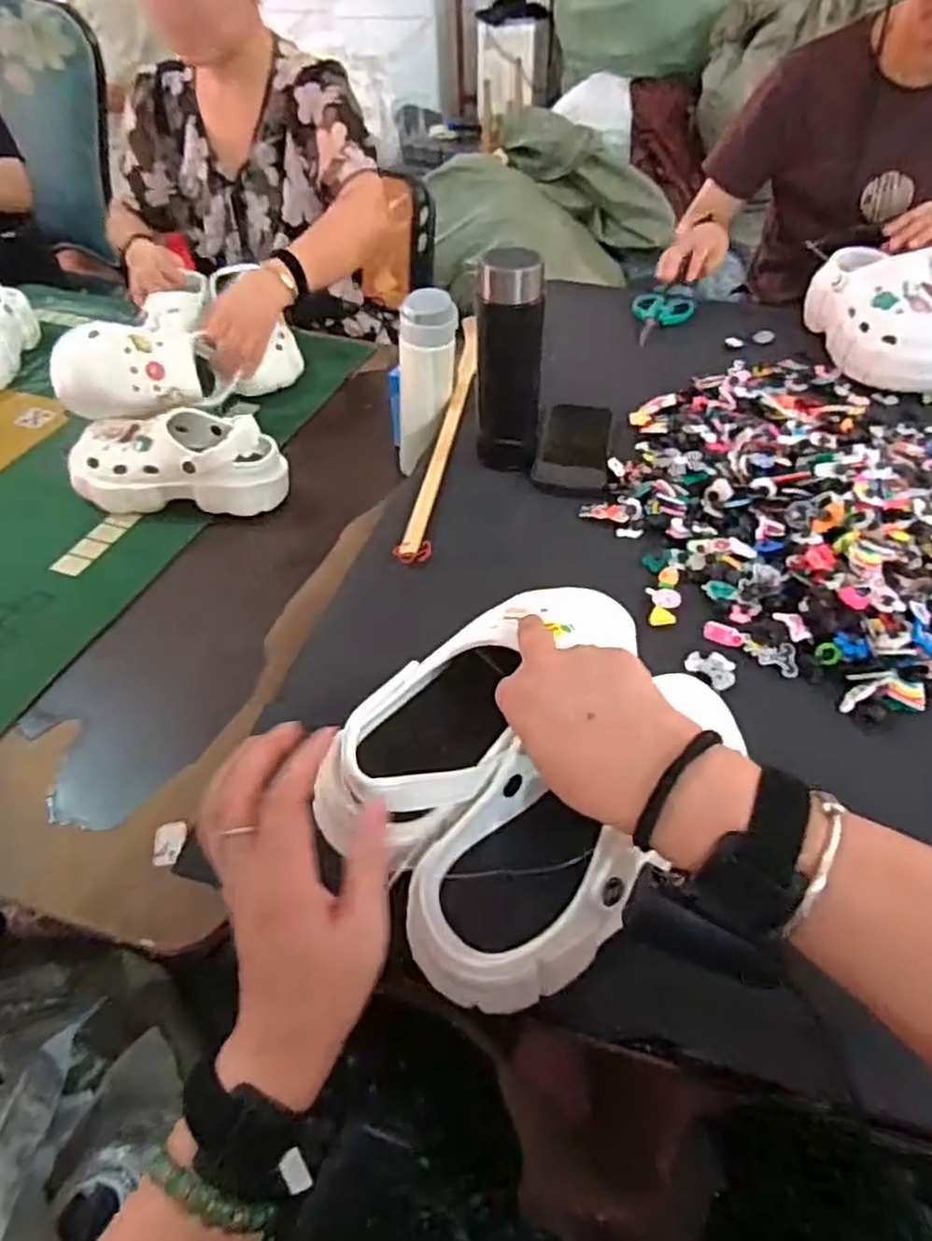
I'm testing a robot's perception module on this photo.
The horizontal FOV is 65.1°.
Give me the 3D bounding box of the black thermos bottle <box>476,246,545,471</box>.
[{"bbox_3d":[0.043,-0.247,0.725,0.063,0.211,0.053,0,47,2],"label":"black thermos bottle"}]

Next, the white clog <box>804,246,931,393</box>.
[{"bbox_3d":[0.514,-0.377,0.899,0.111,0.103,0.224,0,47,2],"label":"white clog"}]

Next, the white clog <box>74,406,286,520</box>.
[{"bbox_3d":[-0.355,-0.203,0.909,0.257,0.088,0.115,3,47,5],"label":"white clog"}]

